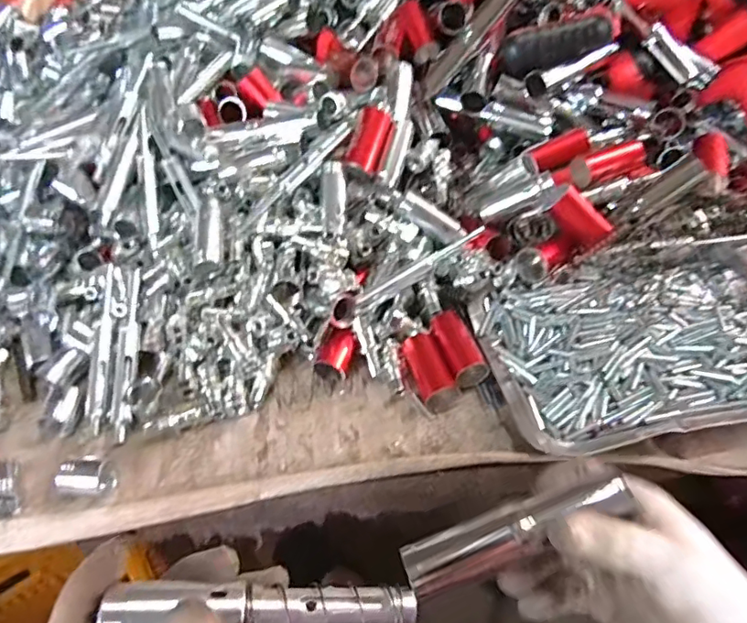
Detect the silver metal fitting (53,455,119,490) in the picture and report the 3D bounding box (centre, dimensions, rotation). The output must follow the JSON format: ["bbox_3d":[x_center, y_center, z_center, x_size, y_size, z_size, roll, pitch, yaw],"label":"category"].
[{"bbox_3d":[-0.216,0.125,0.404,0.034,0.024,0.026,-3,48,2],"label":"silver metal fitting"}]

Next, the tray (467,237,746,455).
[{"bbox_3d":[0.225,0.024,0.434,0.257,0.037,0.165,-11,48,-5],"label":"tray"}]

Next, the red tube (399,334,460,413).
[{"bbox_3d":[0.046,0.050,0.451,0.029,0.022,0.068,-17,49,-10],"label":"red tube"}]

